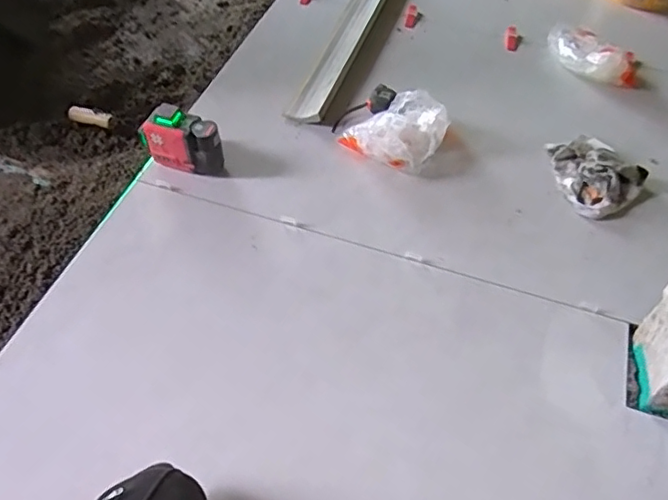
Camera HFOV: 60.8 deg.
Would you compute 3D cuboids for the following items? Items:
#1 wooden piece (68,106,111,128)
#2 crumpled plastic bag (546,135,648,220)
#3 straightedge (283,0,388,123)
[{"bbox_3d":[-0.521,-0.284,1.217,0.084,0.032,0.023,10,51,-14],"label":"wooden piece"},{"bbox_3d":[0.486,-0.147,1.081,0.146,0.050,0.175,-23,57,-19],"label":"crumpled plastic bag"},{"bbox_3d":[0.106,-0.673,1.466,0.090,0.026,1.049,14,55,13],"label":"straightedge"}]

